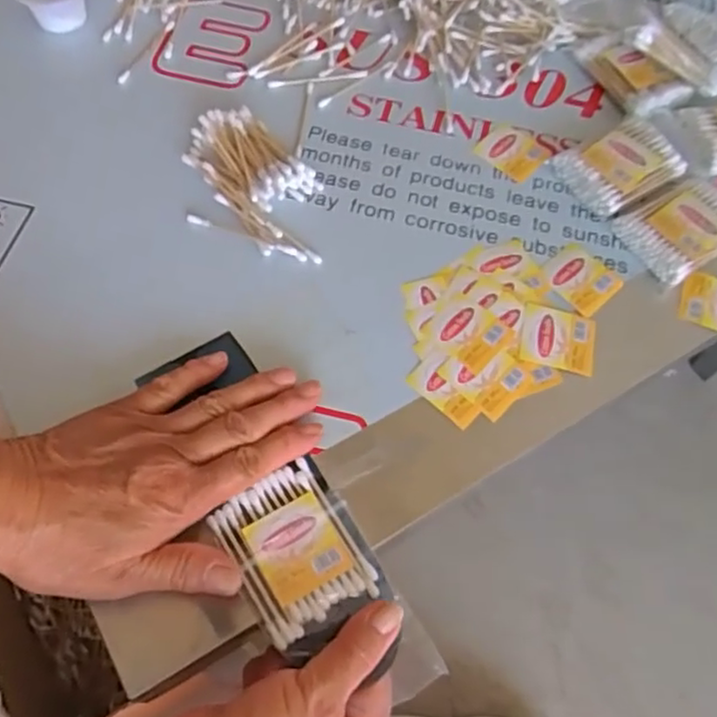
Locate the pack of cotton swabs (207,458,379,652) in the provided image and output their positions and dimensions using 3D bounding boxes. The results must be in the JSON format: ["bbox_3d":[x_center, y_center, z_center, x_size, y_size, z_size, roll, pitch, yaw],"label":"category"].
[{"bbox_3d":[-0.032,0.093,0.325,0.055,0.010,0.072,-29,70,-14],"label":"pack of cotton swabs"}]

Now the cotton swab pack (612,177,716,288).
[{"bbox_3d":[0.210,-0.086,0.431,0.075,0.016,0.056,-31,68,-19],"label":"cotton swab pack"}]

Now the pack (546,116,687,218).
[{"bbox_3d":[0.177,-0.132,0.452,0.076,0.017,0.058,-30,67,-19],"label":"pack"}]

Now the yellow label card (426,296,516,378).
[{"bbox_3d":[0.064,-0.015,0.390,0.043,0.004,0.038,37,65,15],"label":"yellow label card"}]

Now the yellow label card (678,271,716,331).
[{"bbox_3d":[0.223,-0.034,0.416,0.042,0.005,0.039,20,62,7],"label":"yellow label card"}]

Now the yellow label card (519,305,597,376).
[{"bbox_3d":[0.118,-0.012,0.394,0.044,0.004,0.039,15,61,4],"label":"yellow label card"}]

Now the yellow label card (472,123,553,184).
[{"bbox_3d":[0.108,-0.145,0.465,0.046,0.004,0.040,41,66,14],"label":"yellow label card"}]

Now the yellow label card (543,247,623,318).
[{"bbox_3d":[0.139,-0.048,0.419,0.042,0.004,0.038,39,66,15],"label":"yellow label card"}]

